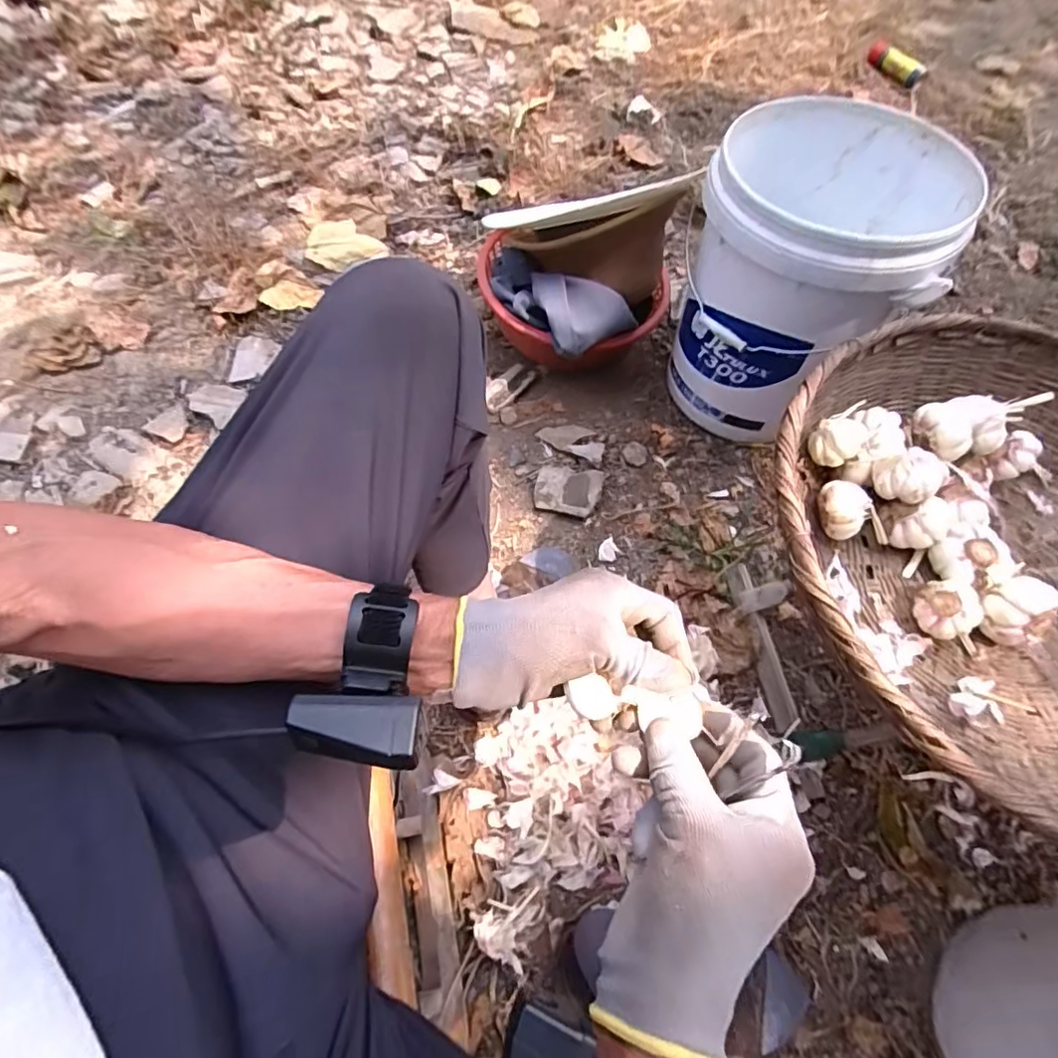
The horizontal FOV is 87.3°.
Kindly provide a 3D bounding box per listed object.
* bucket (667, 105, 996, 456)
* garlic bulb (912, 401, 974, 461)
[{"bbox_3d":[0.389,-0.363,0.845,0.299,0.377,0.305,1,63,-2],"label":"bucket"},{"bbox_3d":[0.381,-0.091,0.516,0.037,0.032,0.054,2,63,-2],"label":"garlic bulb"}]

